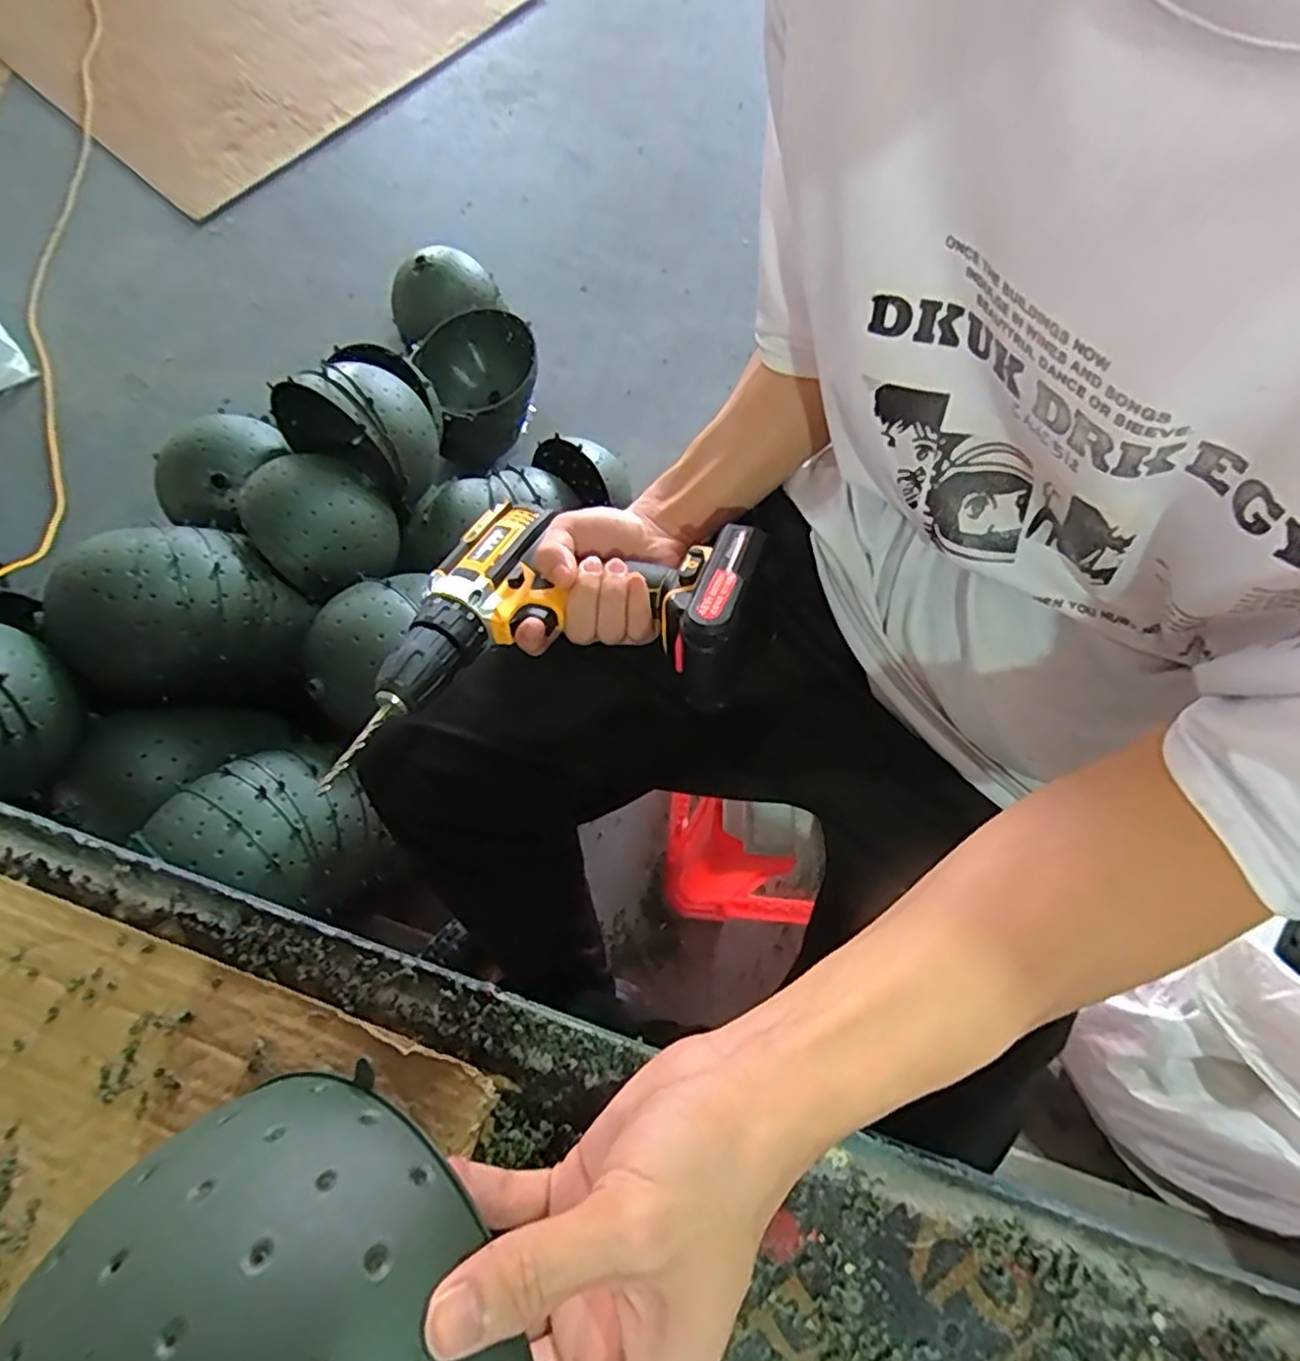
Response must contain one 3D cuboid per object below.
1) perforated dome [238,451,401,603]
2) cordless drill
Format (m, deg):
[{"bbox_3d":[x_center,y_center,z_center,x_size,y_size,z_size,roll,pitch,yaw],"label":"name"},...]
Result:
[{"bbox_3d":[-0.436,-0.206,0.927,0.175,0.100,0.165,-1,70,2],"label":"perforated dome"},{"bbox_3d":[-0.057,-0.020,0.426,0.195,0.060,0.225,17,69,9],"label":"cordless drill"}]

